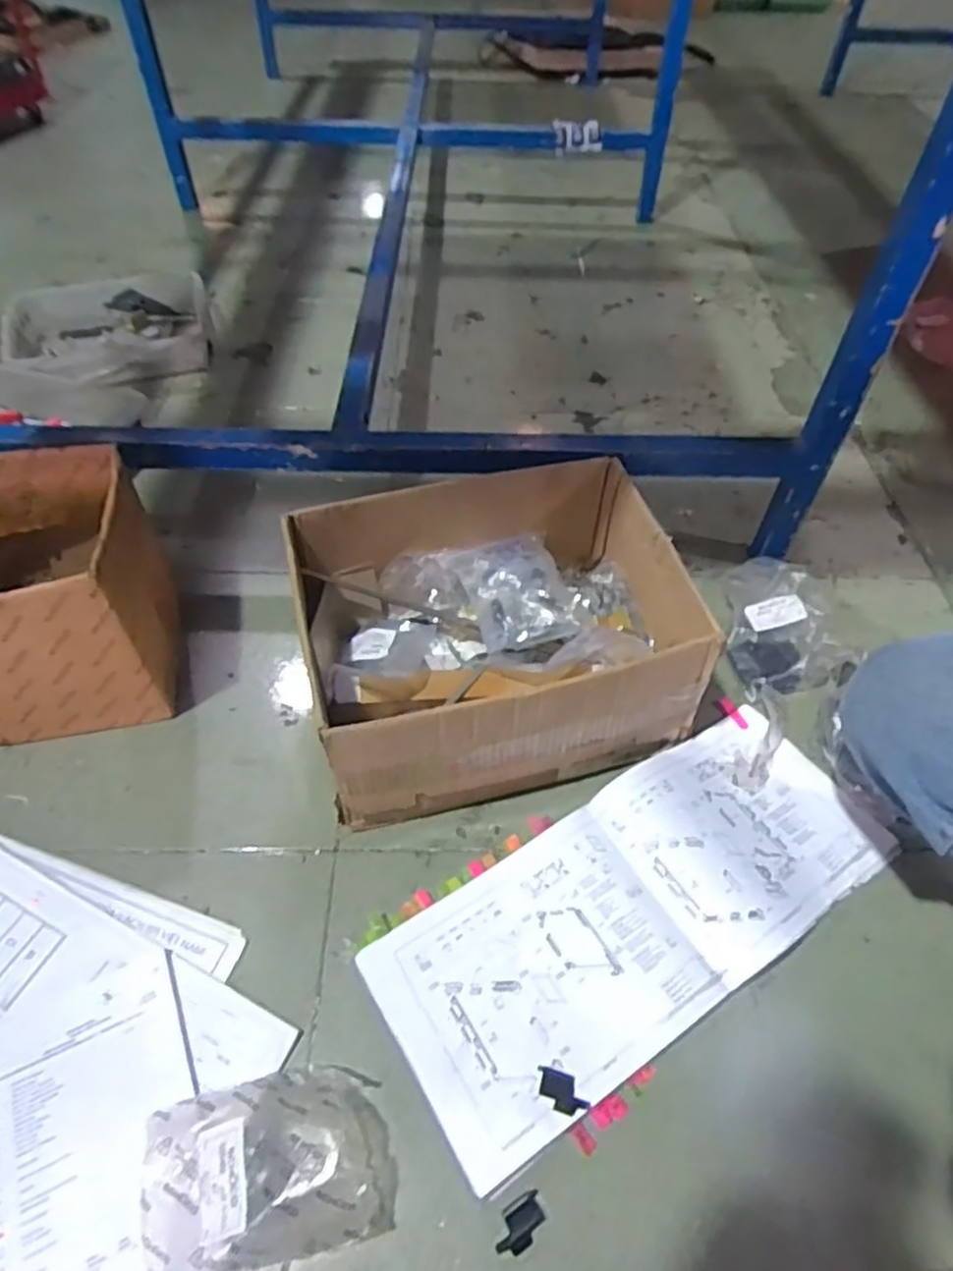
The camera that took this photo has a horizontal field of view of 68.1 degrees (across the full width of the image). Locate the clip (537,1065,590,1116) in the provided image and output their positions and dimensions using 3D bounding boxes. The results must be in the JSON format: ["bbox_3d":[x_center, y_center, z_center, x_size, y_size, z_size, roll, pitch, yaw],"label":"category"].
[{"bbox_3d":[0.072,0.382,0.590,0.047,0.007,0.027,18,52,13],"label":"clip"}]

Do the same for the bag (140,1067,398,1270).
[{"bbox_3d":[-0.156,0.403,0.532,0.175,0.067,0.128,-13,55,-14],"label":"bag"}]

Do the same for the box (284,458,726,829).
[{"bbox_3d":[0.015,-0.007,0.800,0.397,0.176,0.334,-12,55,-13],"label":"box"}]

